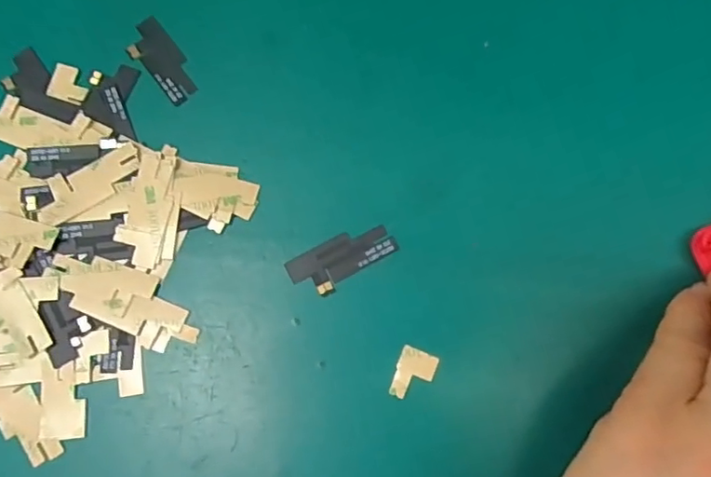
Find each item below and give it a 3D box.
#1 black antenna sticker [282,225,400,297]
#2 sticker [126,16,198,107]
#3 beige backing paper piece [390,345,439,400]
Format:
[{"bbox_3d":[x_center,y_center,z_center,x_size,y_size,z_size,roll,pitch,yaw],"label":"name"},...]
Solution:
[{"bbox_3d":[-0.005,0.008,0.206,0.040,0.004,0.017,-28,77,-6],"label":"black antenna sticker"},{"bbox_3d":[-0.079,-0.073,0.226,0.017,0.004,0.039,-38,78,-9],"label":"sticker"},{"bbox_3d":[0.021,0.049,0.196,0.013,0.004,0.018,22,77,6],"label":"beige backing paper piece"}]

